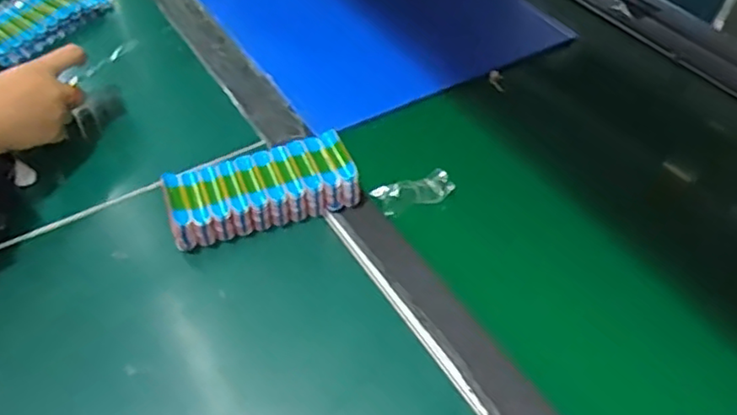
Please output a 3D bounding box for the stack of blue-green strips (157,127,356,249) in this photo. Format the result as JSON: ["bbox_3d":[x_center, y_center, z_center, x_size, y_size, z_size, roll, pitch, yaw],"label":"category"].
[{"bbox_3d":[-0.089,-0.017,0.535,0.151,0.035,0.068,-16,49,-14],"label":"stack of blue-green strips"}]

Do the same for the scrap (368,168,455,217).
[{"bbox_3d":[0.038,-0.014,0.547,0.066,0.018,0.026,-23,51,-20],"label":"scrap"}]

